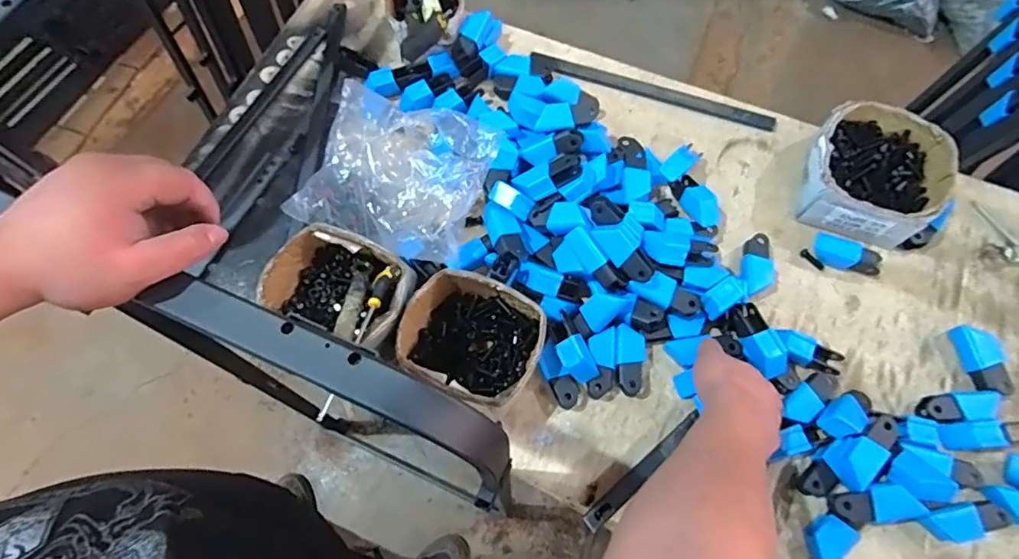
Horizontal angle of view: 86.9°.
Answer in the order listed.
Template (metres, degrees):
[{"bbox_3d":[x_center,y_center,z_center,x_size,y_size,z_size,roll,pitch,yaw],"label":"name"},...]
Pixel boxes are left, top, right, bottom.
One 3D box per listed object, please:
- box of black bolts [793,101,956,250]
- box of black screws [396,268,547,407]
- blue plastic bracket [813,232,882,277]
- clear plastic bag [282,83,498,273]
[{"bbox_3d":[0.494,-0.147,0.738,0.182,0.084,0.188,24,71,10],"label":"box of black bolts"},{"bbox_3d":[-0.041,0.066,0.640,0.164,0.079,0.126,27,72,11],"label":"box of black screws"},{"bbox_3d":[0.451,-0.032,0.719,0.085,0.036,0.034,24,71,10],"label":"blue plastic bracket"},{"bbox_3d":[-0.152,-0.146,0.702,0.251,0.097,0.196,21,71,9],"label":"clear plastic bag"}]

